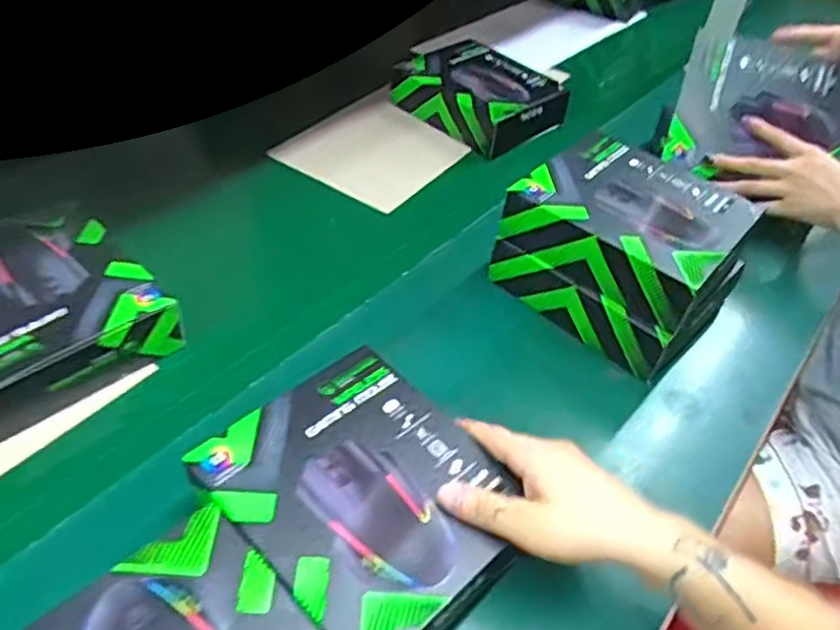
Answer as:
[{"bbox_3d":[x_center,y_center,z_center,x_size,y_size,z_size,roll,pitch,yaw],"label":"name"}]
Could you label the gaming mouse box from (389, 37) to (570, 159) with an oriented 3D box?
[{"bbox_3d":[0.082,-0.288,0.881,0.184,0.058,0.153,37,52,27],"label":"gaming mouse box"}]

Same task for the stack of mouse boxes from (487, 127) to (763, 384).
[{"bbox_3d":[0.188,-0.057,0.629,0.183,0.121,0.150,35,51,26],"label":"stack of mouse boxes"}]

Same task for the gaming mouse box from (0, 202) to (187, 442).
[{"bbox_3d":[-0.305,-0.003,0.556,0.153,0.065,0.183,-29,55,-31],"label":"gaming mouse box"}]

